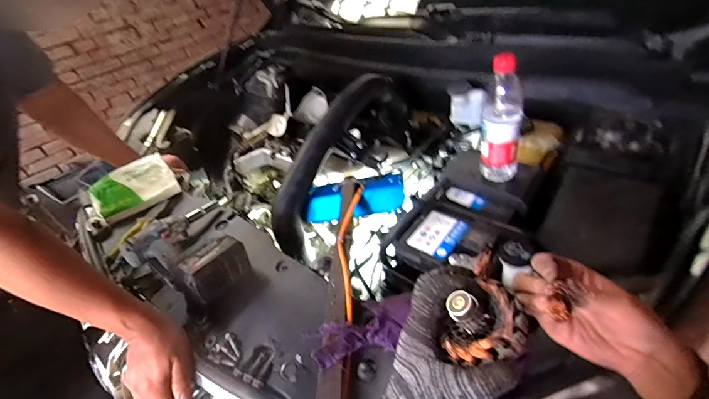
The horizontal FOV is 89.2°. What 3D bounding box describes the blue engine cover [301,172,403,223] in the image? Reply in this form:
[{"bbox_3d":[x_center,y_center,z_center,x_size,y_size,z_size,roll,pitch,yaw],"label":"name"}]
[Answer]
[{"bbox_3d":[-0.008,0.001,0.804,0.238,0.086,0.054,-9,-1,13],"label":"blue engine cover"}]

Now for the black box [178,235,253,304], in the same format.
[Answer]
[{"bbox_3d":[-0.240,0.121,0.627,0.058,0.078,0.112,18,46,29],"label":"black box"}]

